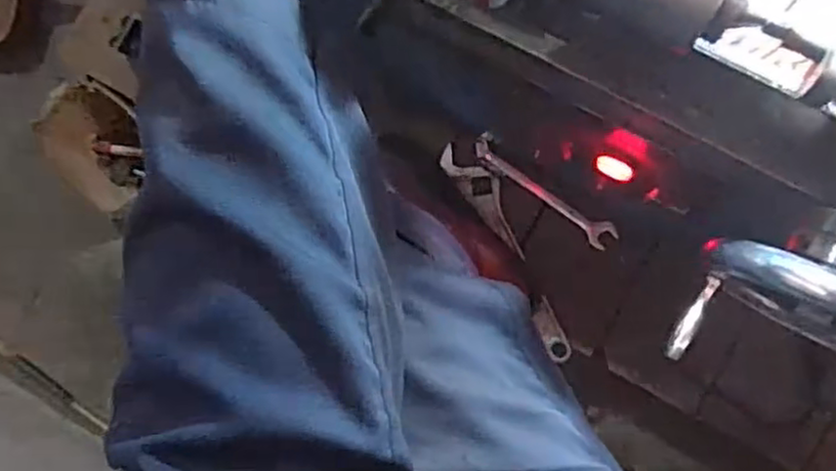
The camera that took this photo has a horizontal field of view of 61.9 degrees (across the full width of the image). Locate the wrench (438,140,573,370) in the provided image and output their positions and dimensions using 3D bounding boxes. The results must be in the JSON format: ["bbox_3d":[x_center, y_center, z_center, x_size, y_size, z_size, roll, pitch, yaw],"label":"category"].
[{"bbox_3d":[0.116,0.016,0.843,0.048,0.026,0.287,-30,84,6],"label":"wrench"}]

